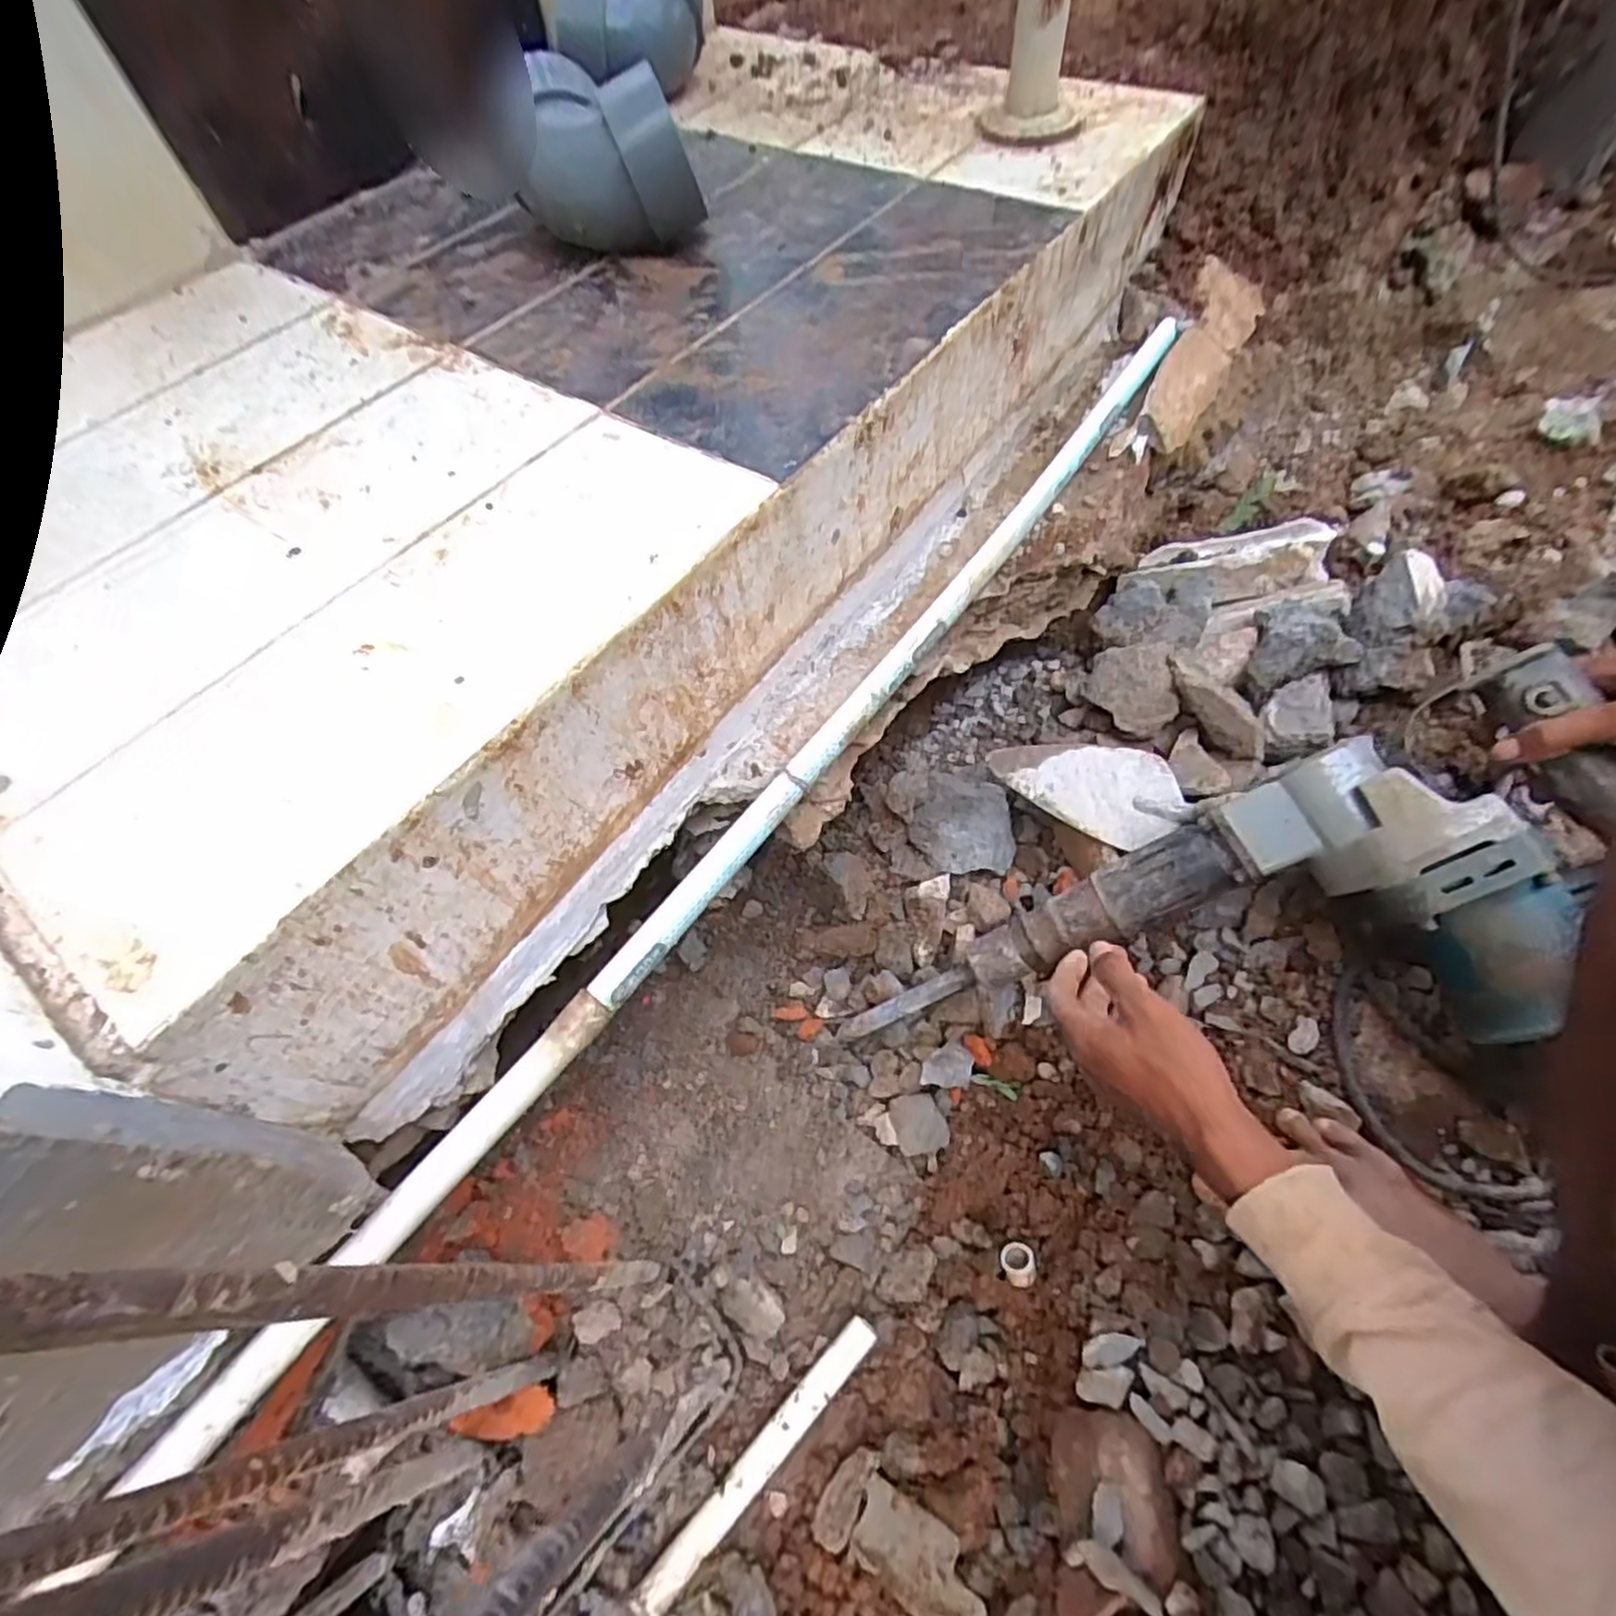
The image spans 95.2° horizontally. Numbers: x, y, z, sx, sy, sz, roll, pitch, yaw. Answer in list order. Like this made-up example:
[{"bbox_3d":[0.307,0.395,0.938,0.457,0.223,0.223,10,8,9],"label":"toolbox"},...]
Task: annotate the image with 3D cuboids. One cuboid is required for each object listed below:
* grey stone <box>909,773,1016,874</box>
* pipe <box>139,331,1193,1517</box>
[{"bbox_3d":[0.138,0.015,0.666,0.085,0.088,0.021,1,15,14],"label":"grey stone"},{"bbox_3d":[0.047,-0.097,0.547,0.035,0.029,1.071,30,64,20],"label":"pipe"}]

